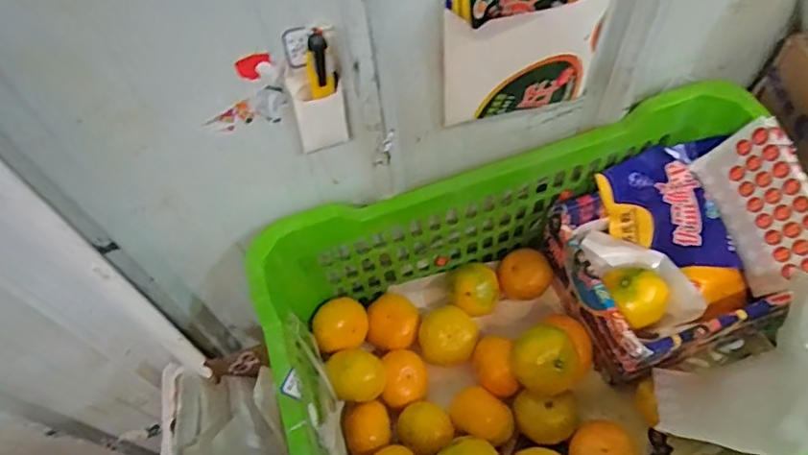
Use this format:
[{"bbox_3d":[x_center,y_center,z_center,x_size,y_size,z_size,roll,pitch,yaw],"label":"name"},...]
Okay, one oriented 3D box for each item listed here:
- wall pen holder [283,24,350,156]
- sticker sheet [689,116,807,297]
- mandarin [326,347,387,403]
[{"bbox_3d":[-0.059,-0.087,0.377,0.037,0.108,0.021,-14,56,-4],"label":"wall pen holder"},{"bbox_3d":[0.314,-0.014,0.478,0.008,0.108,0.138,-19,77,-9],"label":"sticker sheet"},{"bbox_3d":[-0.043,0.142,0.523,0.048,0.045,0.041,-5,56,2],"label":"mandarin"}]

